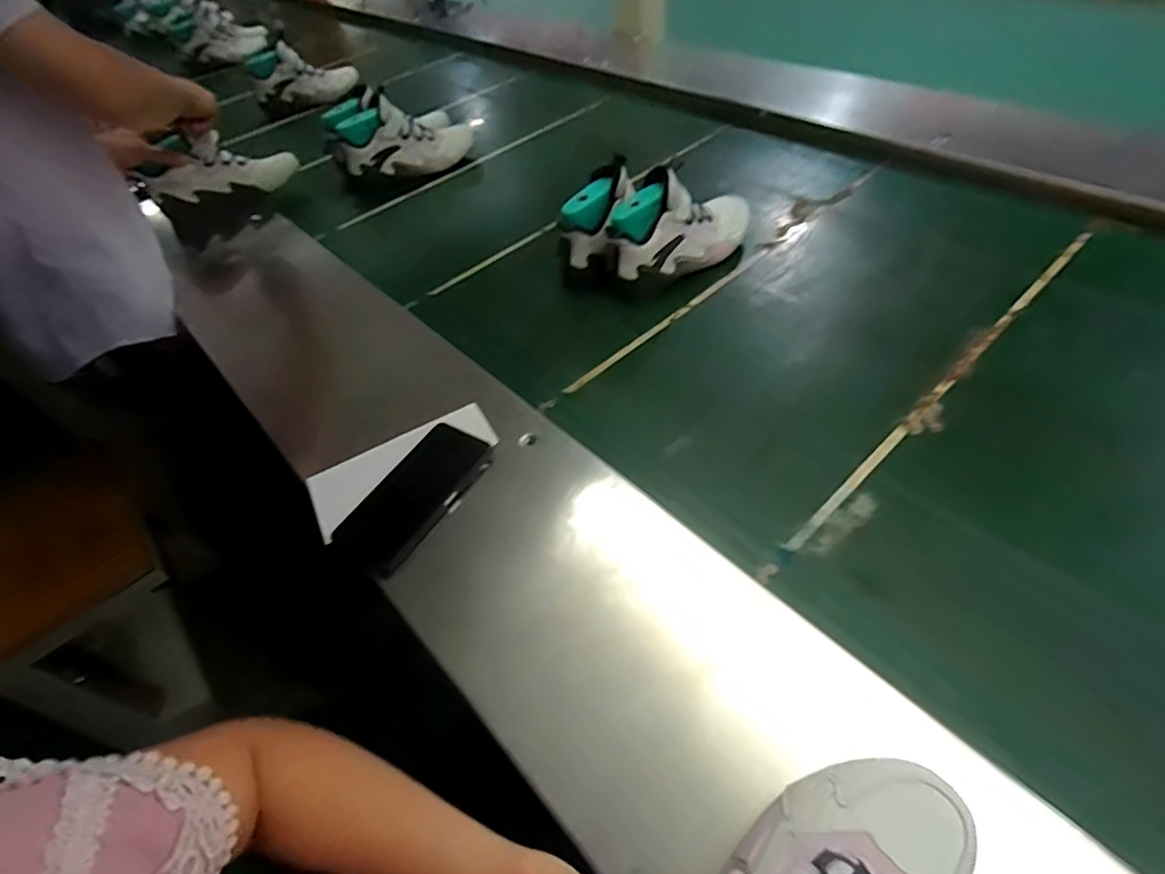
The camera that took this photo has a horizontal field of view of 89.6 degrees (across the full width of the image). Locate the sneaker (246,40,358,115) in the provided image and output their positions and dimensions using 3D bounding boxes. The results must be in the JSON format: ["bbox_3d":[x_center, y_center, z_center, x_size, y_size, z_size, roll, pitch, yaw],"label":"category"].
[{"bbox_3d":[-0.726,-0.941,1.550,0.112,0.155,0.250,31,43,30],"label":"sneaker"}]

